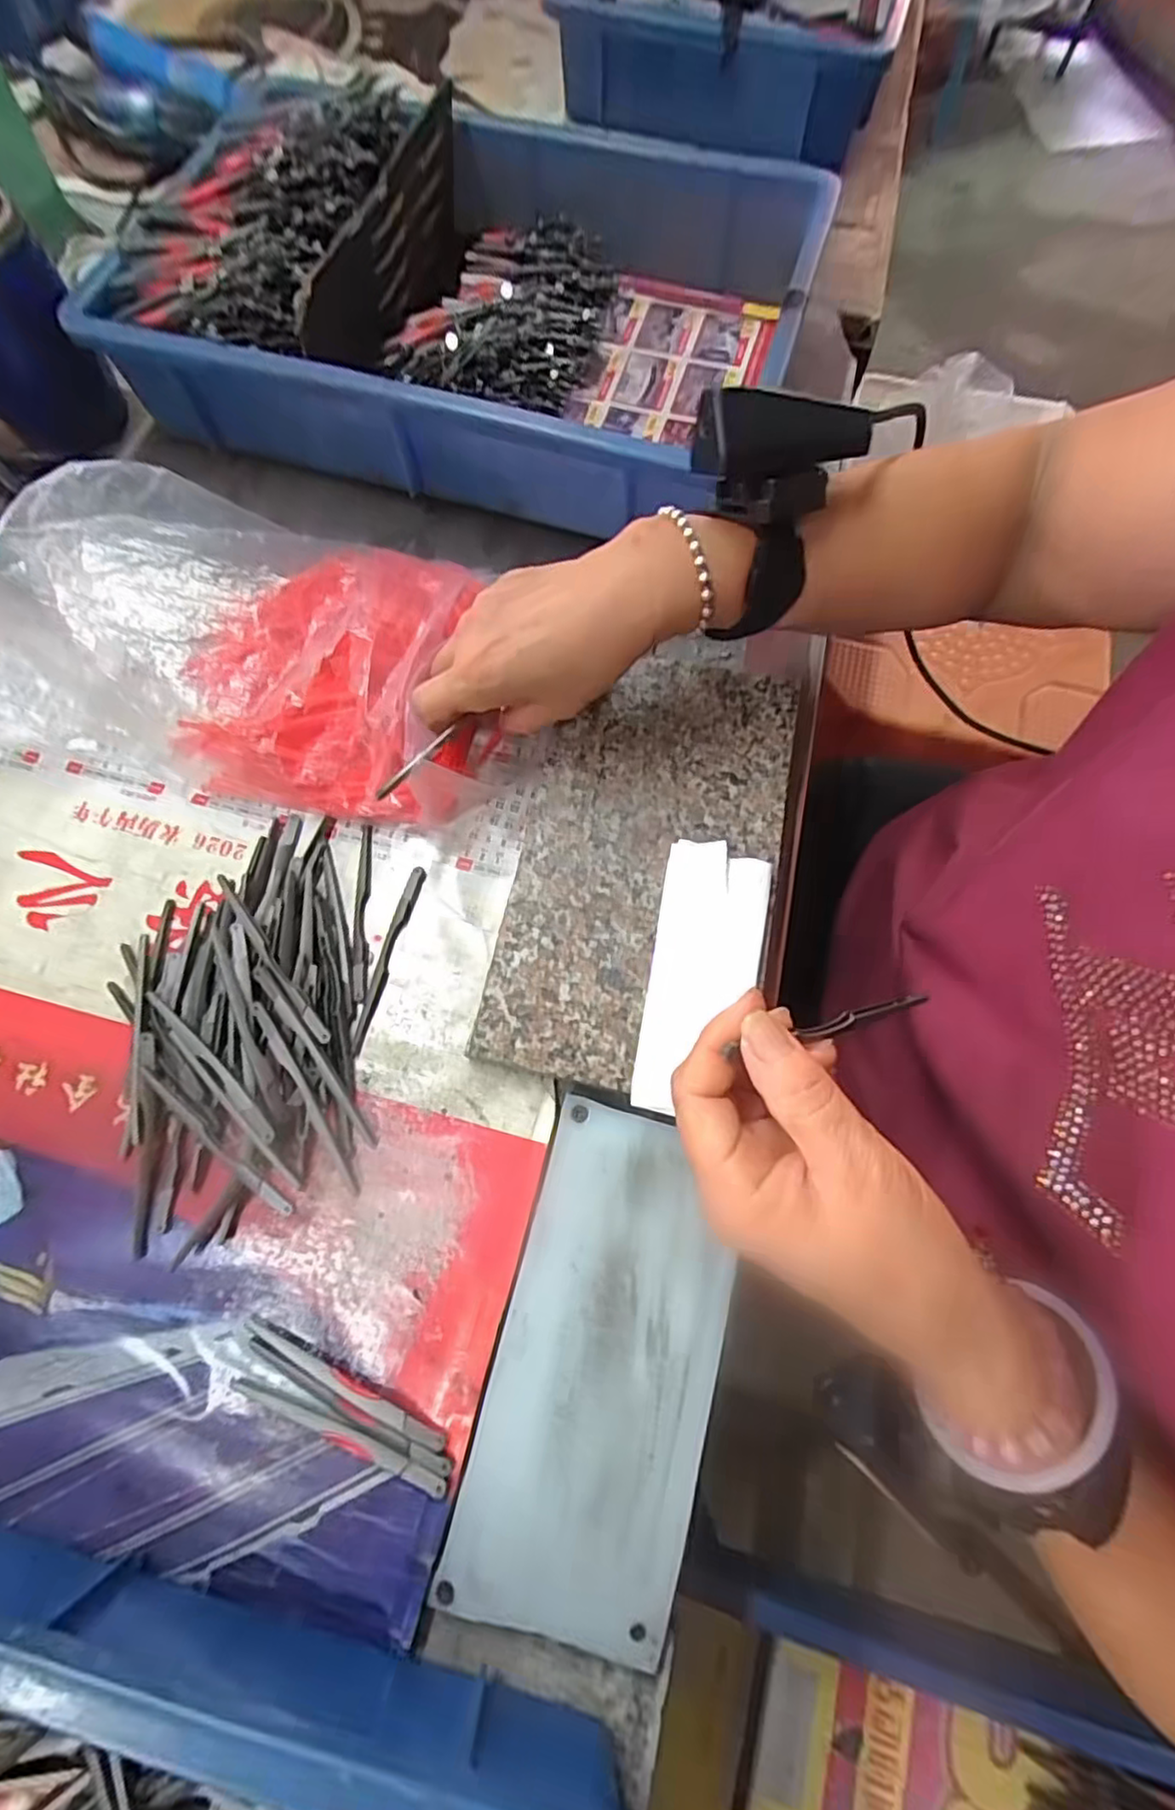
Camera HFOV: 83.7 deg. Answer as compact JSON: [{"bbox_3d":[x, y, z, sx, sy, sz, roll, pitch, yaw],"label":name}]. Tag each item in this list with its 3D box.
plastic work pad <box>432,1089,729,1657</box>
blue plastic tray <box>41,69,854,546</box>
[{"bbox_3d":[0.009,0.194,0.285,0.091,0.006,0.194,14,69,6],"label":"plastic work pad"},{"bbox_3d":[-0.069,-0.419,0.449,0.423,0.101,0.317,17,70,8],"label":"blue plastic tray"}]

